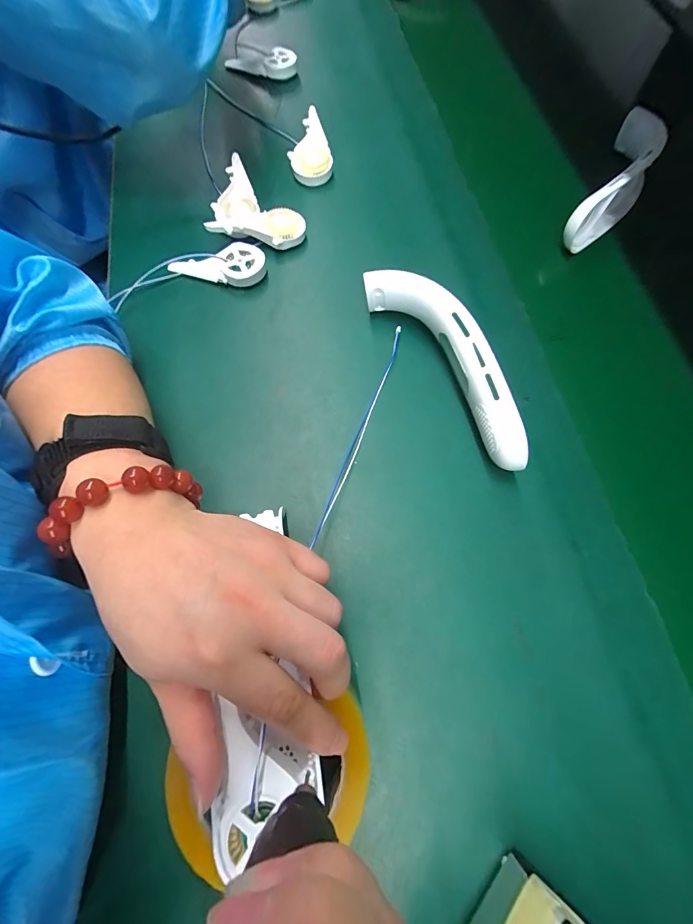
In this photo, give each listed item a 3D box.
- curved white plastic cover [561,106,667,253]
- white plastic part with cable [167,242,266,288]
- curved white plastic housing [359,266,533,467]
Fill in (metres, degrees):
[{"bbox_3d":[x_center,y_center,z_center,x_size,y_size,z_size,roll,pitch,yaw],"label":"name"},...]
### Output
[{"bbox_3d":[0.285,-0.295,0.405,0.049,0.055,0.195,30,73,12],"label":"curved white plastic cover"},{"bbox_3d":[-0.125,-0.192,0.377,0.090,0.023,0.038,12,70,6],"label":"white plastic part with cable"},{"bbox_3d":[0.085,-0.081,0.312,0.043,0.056,0.198,-30,71,-9],"label":"curved white plastic housing"}]

